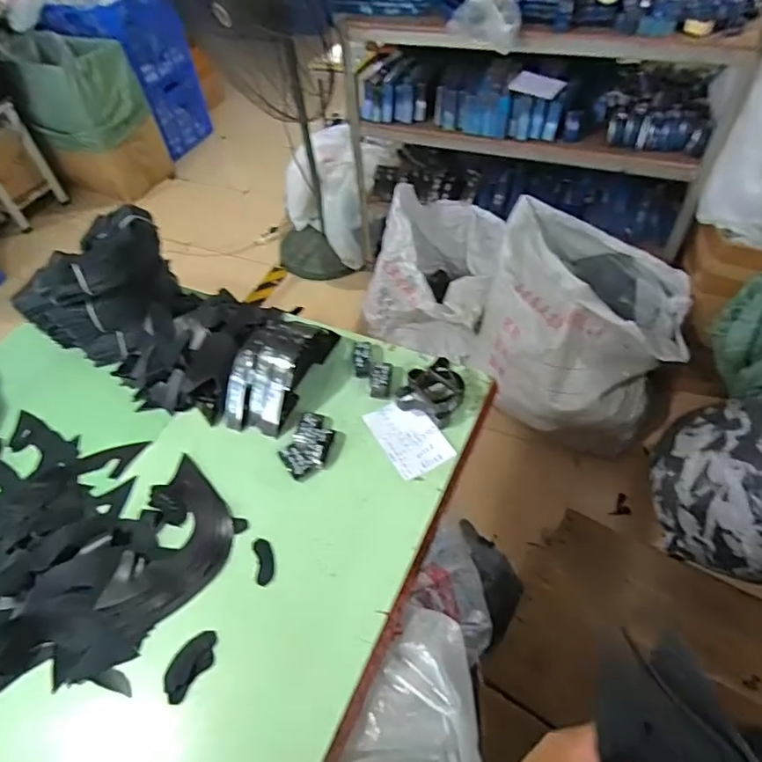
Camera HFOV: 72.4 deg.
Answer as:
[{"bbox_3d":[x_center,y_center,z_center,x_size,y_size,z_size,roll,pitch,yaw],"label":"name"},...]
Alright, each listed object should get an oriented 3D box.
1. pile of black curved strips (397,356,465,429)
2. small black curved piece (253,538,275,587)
[{"bbox_3d":[0.093,0.016,0.946,0.105,0.051,0.115,17,61,13],"label":"pile of black curved strips"},{"bbox_3d":[-0.179,0.276,0.800,0.027,0.007,0.073,-16,59,-6],"label":"small black curved piece"}]

